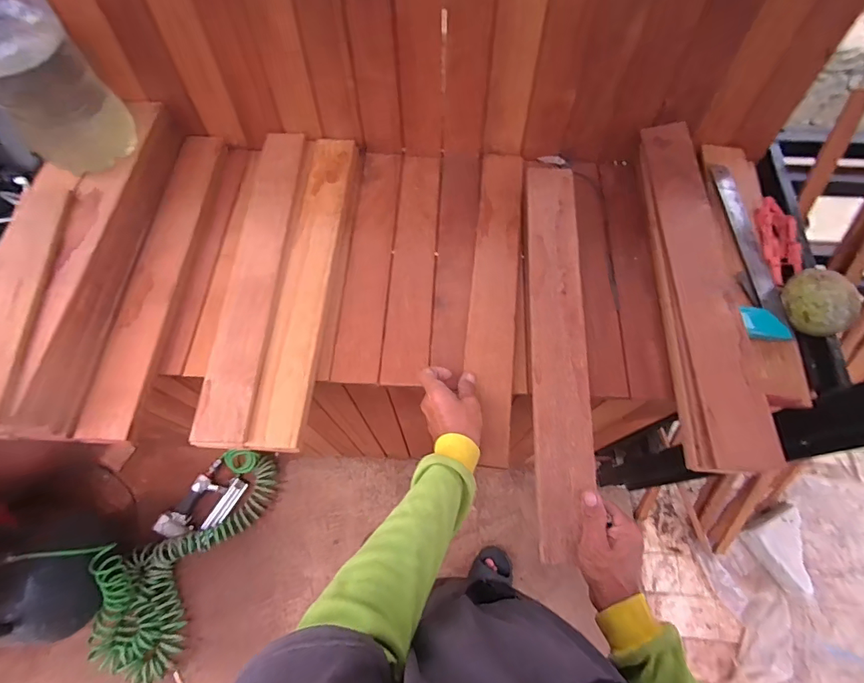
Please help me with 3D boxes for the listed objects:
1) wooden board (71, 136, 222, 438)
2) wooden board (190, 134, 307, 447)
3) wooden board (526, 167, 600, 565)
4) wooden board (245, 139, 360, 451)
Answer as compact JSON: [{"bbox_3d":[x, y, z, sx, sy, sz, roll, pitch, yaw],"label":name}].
[{"bbox_3d":[-0.399,-0.110,0.641,0.068,0.022,0.493,2,67,2],"label":"wooden board"},{"bbox_3d":[-0.247,-0.106,0.626,0.071,0.029,0.503,1,67,1],"label":"wooden board"},{"bbox_3d":[0.155,-0.008,0.538,0.068,0.012,0.496,3,69,2],"label":"wooden board"},{"bbox_3d":[-0.174,-0.098,0.631,0.074,0.028,0.497,3,67,2],"label":"wooden board"}]

